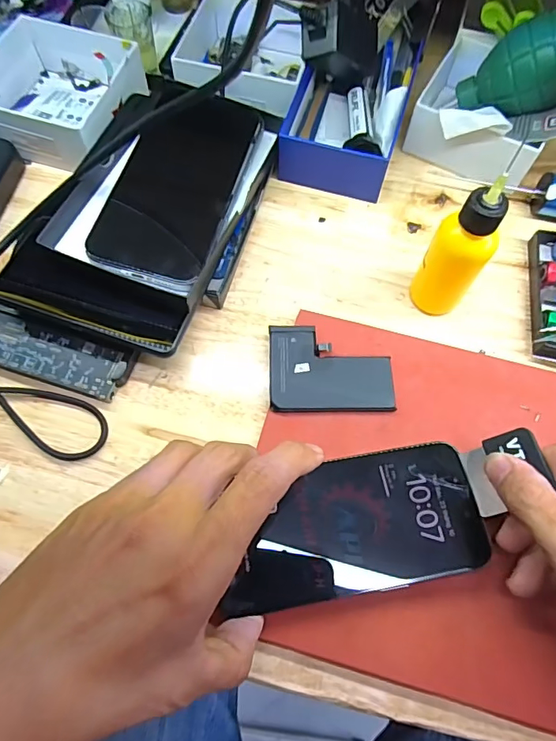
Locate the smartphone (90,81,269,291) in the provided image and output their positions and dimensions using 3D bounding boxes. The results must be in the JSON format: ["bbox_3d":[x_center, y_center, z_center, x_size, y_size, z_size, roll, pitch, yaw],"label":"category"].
[{"bbox_3d":[-0.066,-0.131,0.320,0.077,0.007,0.164,15,65,2],"label":"smartphone"}]

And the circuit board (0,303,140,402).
[{"bbox_3d":[-0.146,-0.012,0.299,0.106,0.009,0.037,18,68,6],"label":"circuit board"}]

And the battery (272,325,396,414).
[{"bbox_3d":[0.033,-0.002,0.296,0.076,0.004,0.058,0,67,-3],"label":"battery"}]

